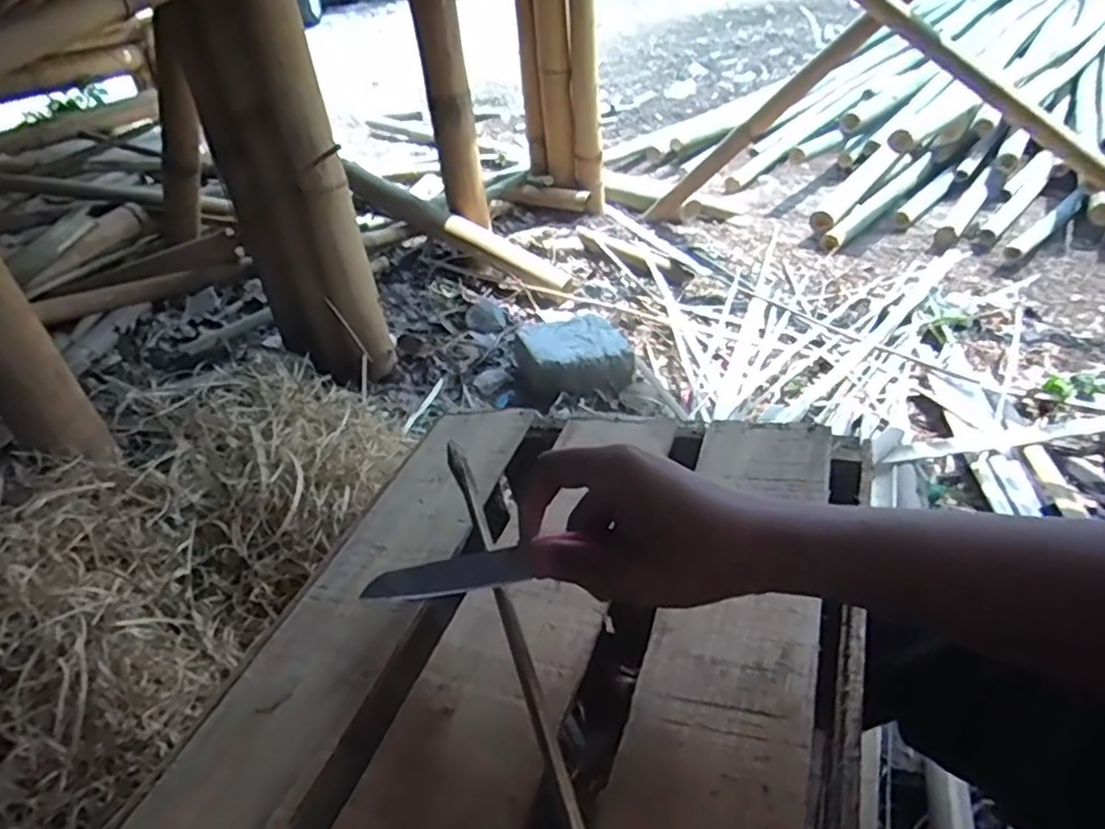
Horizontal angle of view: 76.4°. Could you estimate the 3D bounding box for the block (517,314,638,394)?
[{"bbox_3d":[0.043,-0.119,1.432,0.218,0.083,0.218,-8,34,-2],"label":"block"}]

